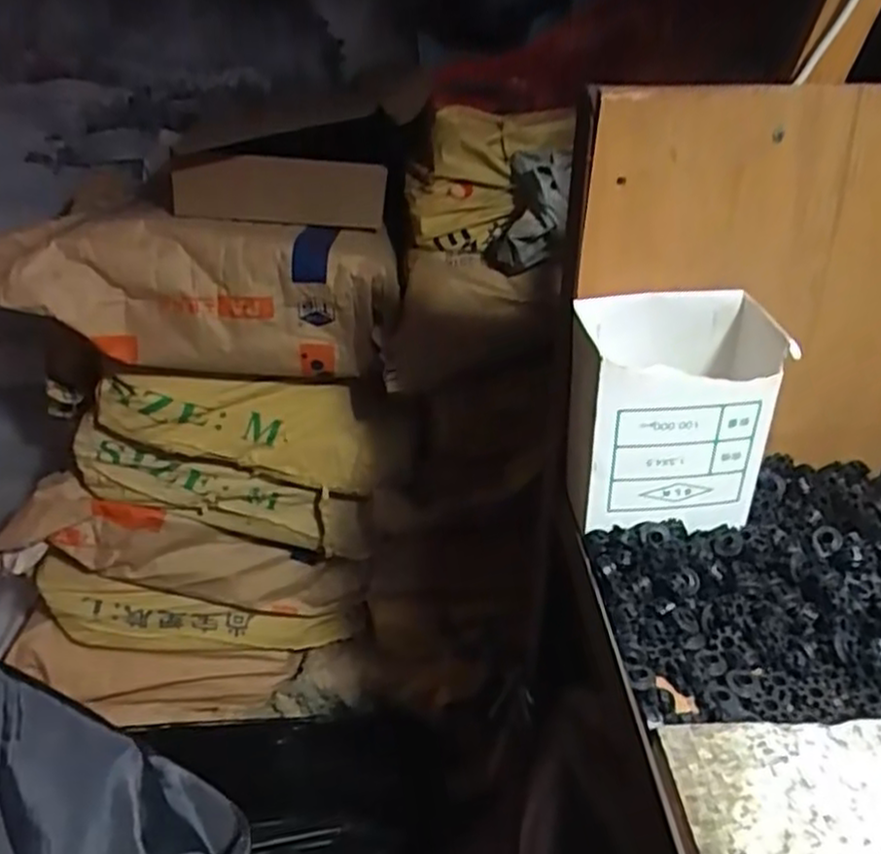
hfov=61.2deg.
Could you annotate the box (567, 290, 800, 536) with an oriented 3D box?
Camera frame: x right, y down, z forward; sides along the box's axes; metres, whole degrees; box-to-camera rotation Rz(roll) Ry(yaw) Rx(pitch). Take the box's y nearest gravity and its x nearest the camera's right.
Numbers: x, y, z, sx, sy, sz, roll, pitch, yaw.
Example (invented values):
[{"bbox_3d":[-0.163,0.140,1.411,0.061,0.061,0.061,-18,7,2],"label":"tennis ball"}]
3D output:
[{"bbox_3d":[0.154,-0.012,0.510,0.120,0.138,0.092,-3,28,-3],"label":"box"}]

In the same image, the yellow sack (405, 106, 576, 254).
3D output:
[{"bbox_3d":[0.054,-0.304,0.931,0.213,0.161,0.074,17,34,28],"label":"yellow sack"}]

